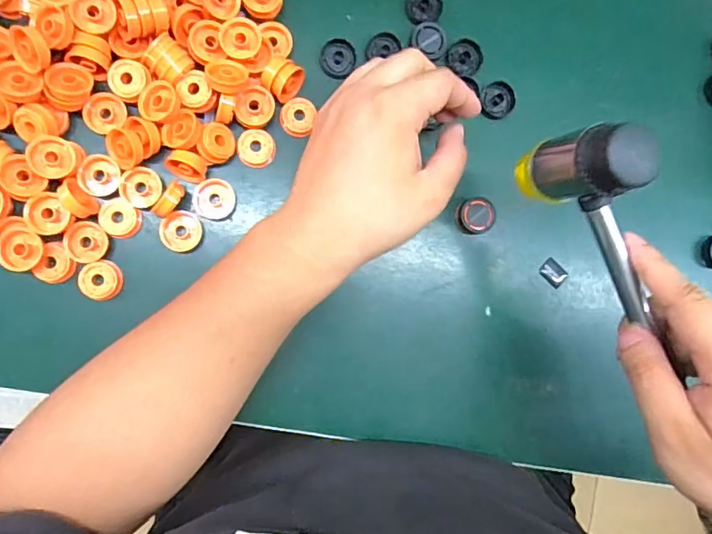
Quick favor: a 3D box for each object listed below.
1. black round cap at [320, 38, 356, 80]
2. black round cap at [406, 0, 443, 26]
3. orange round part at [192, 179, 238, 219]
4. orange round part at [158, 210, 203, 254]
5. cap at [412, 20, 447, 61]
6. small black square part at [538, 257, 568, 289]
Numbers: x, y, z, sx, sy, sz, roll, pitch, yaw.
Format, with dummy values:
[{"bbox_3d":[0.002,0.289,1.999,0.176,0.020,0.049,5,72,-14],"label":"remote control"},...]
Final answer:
[{"bbox_3d":[-0.013,-0.143,0.355,0.022,0.010,0.024,0,88,-8],"label":"black round cap"},{"bbox_3d":[0.049,-0.185,0.363,0.026,0.004,0.023,-23,91,-8],"label":"black round cap"},{"bbox_3d":[-0.093,-0.045,0.338,0.026,0.007,0.026,0,88,-8],"label":"orange round part"},{"bbox_3d":[-0.114,-0.023,0.336,0.026,0.005,0.025,-45,109,-9],"label":"orange round part"},{"bbox_3d":[0.052,-0.160,0.360,0.025,0.008,0.022,26,85,-6],"label":"cap"},{"bbox_3d":[0.146,0.004,0.378,0.019,0.004,0.015,44,83,-4],"label":"small black square part"}]

